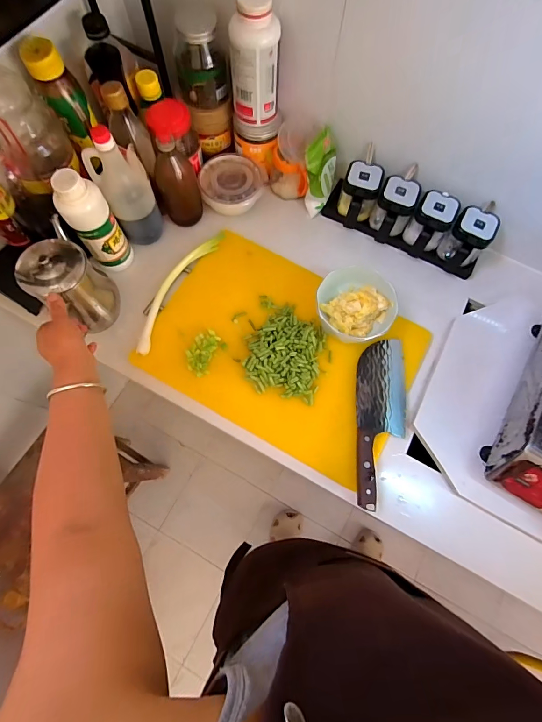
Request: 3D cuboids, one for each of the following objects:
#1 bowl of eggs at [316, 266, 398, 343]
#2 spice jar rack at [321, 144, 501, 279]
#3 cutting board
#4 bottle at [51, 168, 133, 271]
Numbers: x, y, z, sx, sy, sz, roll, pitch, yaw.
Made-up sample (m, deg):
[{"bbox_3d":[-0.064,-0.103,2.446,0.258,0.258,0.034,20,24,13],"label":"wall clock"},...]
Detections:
[{"bbox_3d":[0.155,-0.105,0.651,0.137,0.072,0.139,1,72,-2],"label":"bowl of eggs"},{"bbox_3d":[0.277,-0.292,0.708,0.330,0.090,0.119,29,74,7],"label":"spice jar rack"},{"bbox_3d":[0.019,-0.028,0.646,0.463,0.019,0.331,28,74,7],"label":"cutting board"},{"bbox_3d":[-0.307,-0.236,0.618,0.074,0.194,0.061,-31,76,-11],"label":"bottle"}]

